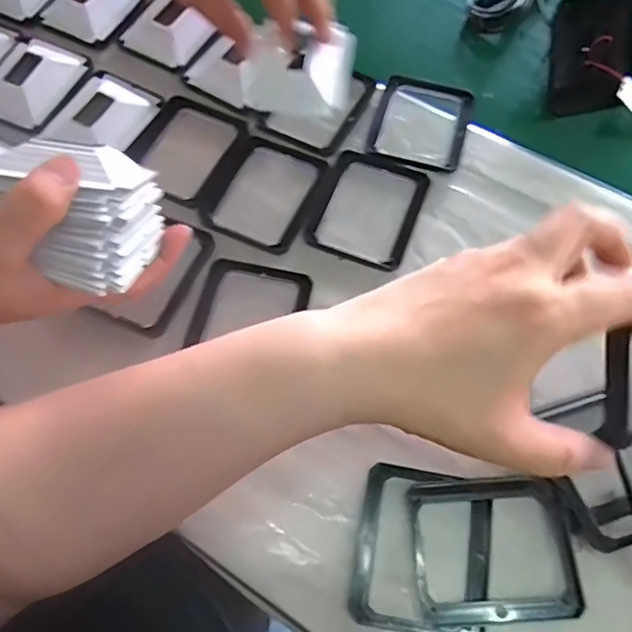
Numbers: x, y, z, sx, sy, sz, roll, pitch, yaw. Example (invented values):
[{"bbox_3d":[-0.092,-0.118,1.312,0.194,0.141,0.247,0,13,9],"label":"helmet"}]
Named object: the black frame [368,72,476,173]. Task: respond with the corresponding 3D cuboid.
[{"bbox_3d":[0.079,-0.145,0.412,0.067,0.009,0.082,15,66,7],"label":"black frame"}]

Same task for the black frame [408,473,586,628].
[{"bbox_3d":[0.094,0.120,0.289,0.087,0.012,0.072,0,65,1],"label":"black frame"}]

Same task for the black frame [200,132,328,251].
[{"bbox_3d":[-0.036,-0.088,0.389,0.070,0.011,0.090,23,67,11],"label":"black frame"}]

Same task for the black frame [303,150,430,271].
[{"bbox_3d":[0.036,-0.076,0.382,0.068,0.005,0.086,21,67,10],"label":"black frame"}]

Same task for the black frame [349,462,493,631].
[{"bbox_3d":[0.056,0.123,0.294,0.068,0.008,0.080,10,66,5],"label":"black frame"}]

